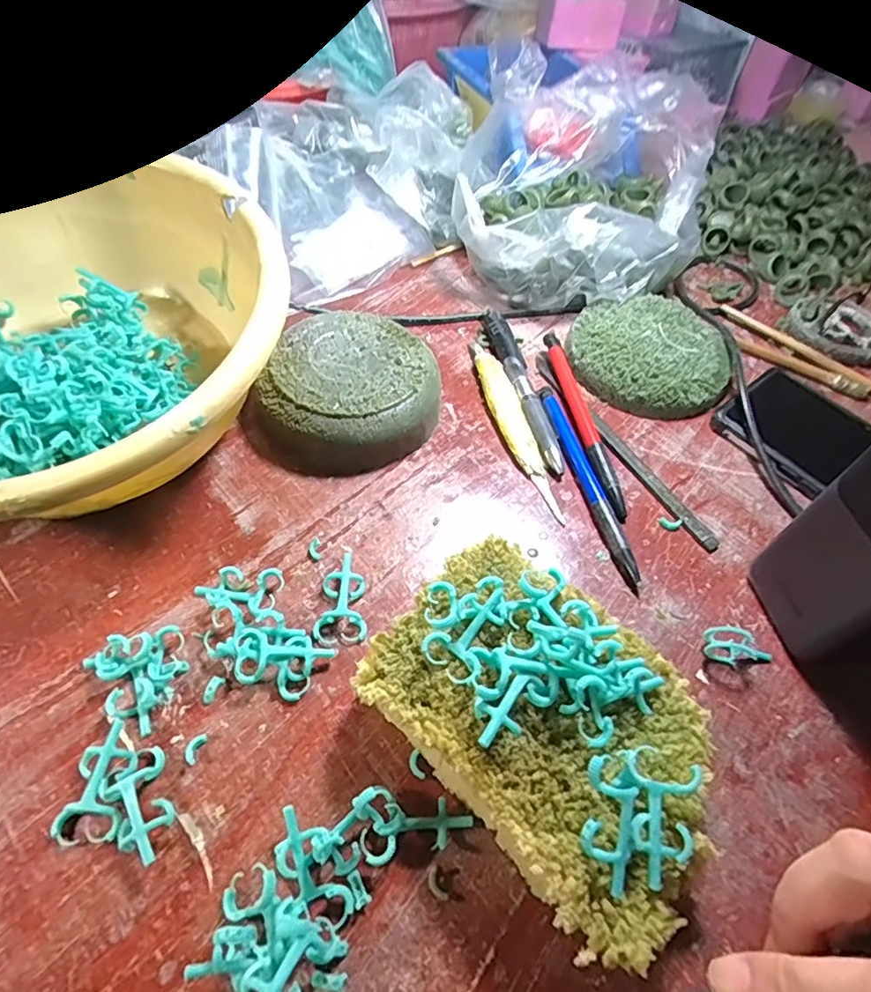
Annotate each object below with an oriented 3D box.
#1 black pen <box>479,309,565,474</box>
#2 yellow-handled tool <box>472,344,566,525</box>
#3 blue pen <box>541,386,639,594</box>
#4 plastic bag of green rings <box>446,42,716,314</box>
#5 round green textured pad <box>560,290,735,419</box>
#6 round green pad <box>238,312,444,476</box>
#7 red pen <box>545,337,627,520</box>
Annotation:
[{"bbox_3d":[0.055,-0.073,0.358,0.014,0.010,0.140,-9,55,-12],"label":"black pen"},{"bbox_3d":[0.047,-0.044,0.339,0.018,0.010,0.135,-9,55,-12],"label":"yellow-handled tool"},{"bbox_3d":[0.085,-0.011,0.319,0.011,0.008,0.141,-7,55,-11],"label":"blue pen"},{"bbox_3d":[0.113,-0.234,0.424,0.181,0.107,0.199,13,53,4],"label":"plastic bag of green rings"},{"bbox_3d":[0.142,-0.097,0.379,0.100,0.023,0.101,3,53,-4],"label":"round green textured pad"},{"bbox_3d":[-0.051,-0.059,0.326,0.096,0.036,0.099,3,53,-4],"label":"round green pad"},{"bbox_3d":[0.090,-0.049,0.343,0.012,0.013,0.144,-5,54,-10],"label":"red pen"}]

